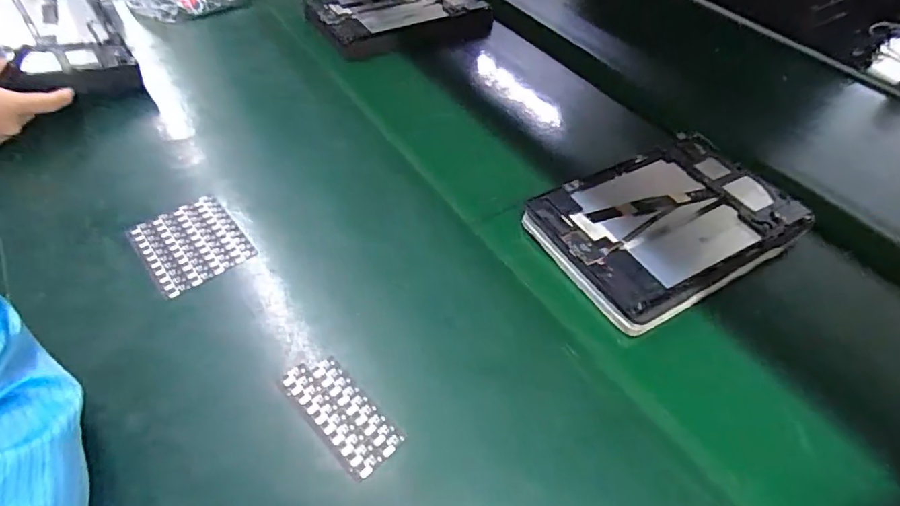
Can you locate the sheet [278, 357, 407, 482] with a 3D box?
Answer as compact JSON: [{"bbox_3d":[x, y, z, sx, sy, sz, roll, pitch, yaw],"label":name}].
[{"bbox_3d":[-0.079,0.113,0.367,0.096,0.008,0.041,36,57,26],"label":"sheet"}]

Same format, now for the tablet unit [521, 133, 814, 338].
[{"bbox_3d":[0.205,-0.031,0.483,0.232,0.028,0.153,-24,54,-21],"label":"tablet unit"}]

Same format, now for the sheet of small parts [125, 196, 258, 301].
[{"bbox_3d":[-0.233,-0.010,0.459,0.082,0.010,0.092,-32,57,-26],"label":"sheet of small parts"}]

